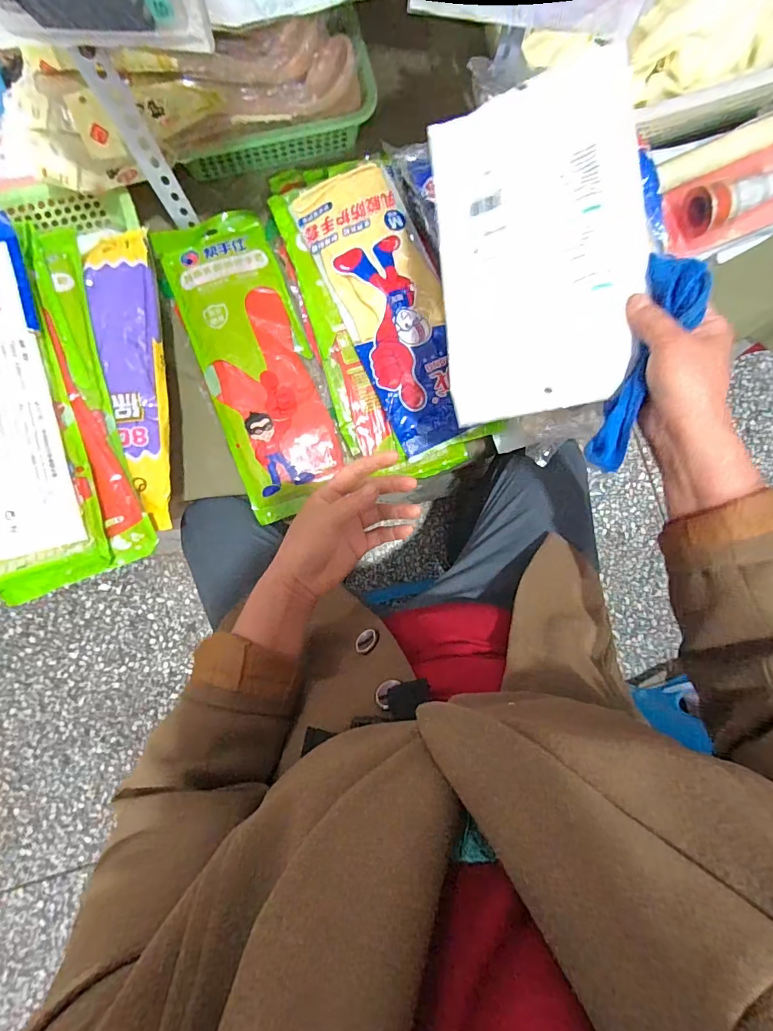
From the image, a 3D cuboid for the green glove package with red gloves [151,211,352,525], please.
[{"bbox_3d":[-0.185,-0.219,0.625,0.151,0.025,0.427,-21,87,-3],"label":"green glove package with red gloves"}]

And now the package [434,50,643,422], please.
[{"bbox_3d":[0.130,-0.239,0.394,0.165,0.011,0.290,-5,86,27],"label":"package"}]

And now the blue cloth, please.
[{"bbox_3d":[0.199,-0.116,0.347,0.037,0.025,0.164,19,99,0],"label":"blue cloth"}]

